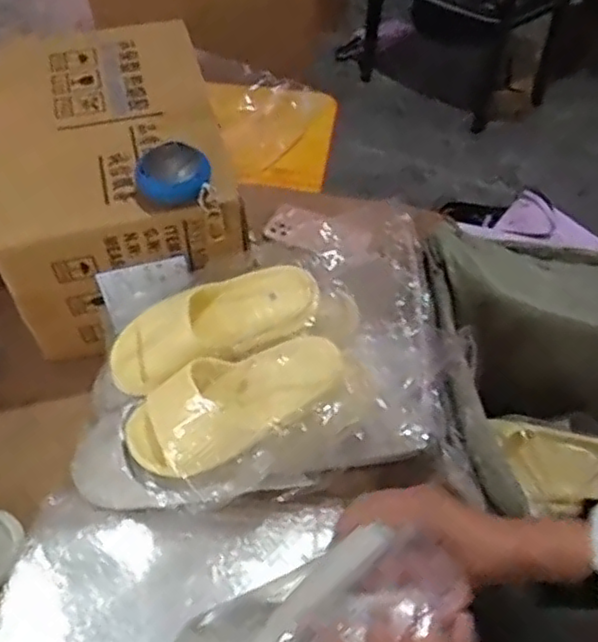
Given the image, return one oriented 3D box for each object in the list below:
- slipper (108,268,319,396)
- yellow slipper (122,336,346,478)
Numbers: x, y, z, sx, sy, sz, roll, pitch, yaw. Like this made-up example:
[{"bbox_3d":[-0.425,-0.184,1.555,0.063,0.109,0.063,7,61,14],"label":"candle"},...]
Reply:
[{"bbox_3d":[-0.097,0.010,0.747,0.249,0.064,0.093,-21,54,0],"label":"slipper"},{"bbox_3d":[-0.068,0.086,0.703,0.244,0.065,0.104,-24,55,-4],"label":"yellow slipper"}]

